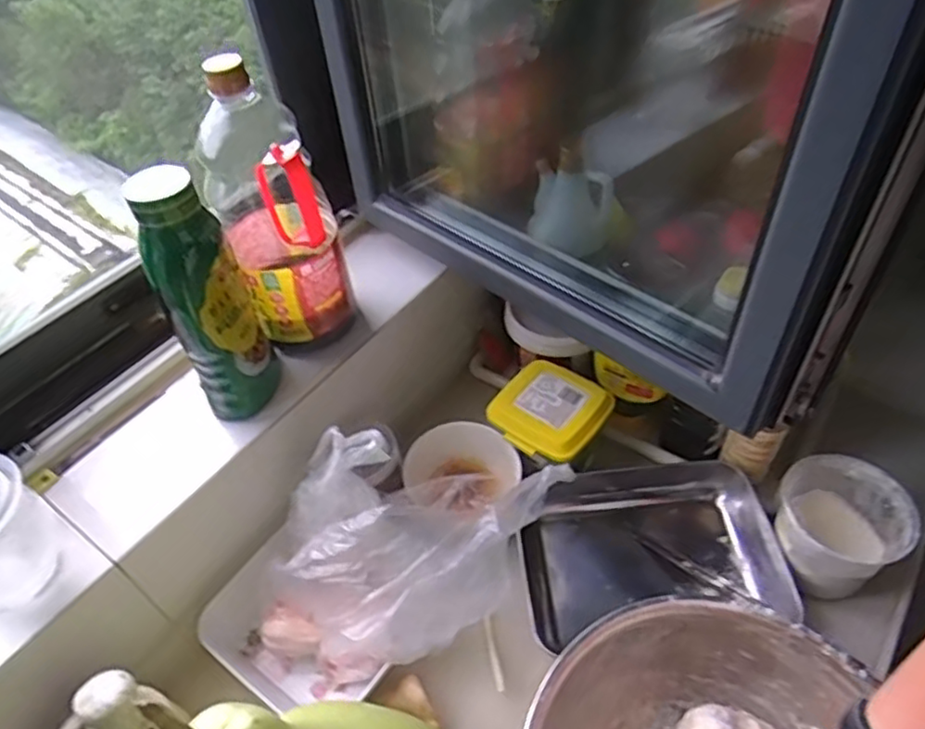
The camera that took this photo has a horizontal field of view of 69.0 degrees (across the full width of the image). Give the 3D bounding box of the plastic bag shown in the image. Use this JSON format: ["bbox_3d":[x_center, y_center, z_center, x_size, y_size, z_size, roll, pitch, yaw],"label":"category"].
[{"bbox_3d":[-0.056,0.138,0.634,0.194,0.129,0.218,33,57,30],"label":"plastic bag"}]

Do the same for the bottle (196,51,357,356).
[{"bbox_3d":[-0.185,-0.152,0.669,0.103,0.296,0.120,-18,48,-12],"label":"bottle"}]

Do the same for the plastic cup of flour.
[{"bbox_3d":[0.374,0.168,0.677,0.106,0.099,0.114,-2,47,3],"label":"plastic cup of flour"}]

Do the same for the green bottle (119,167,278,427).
[{"bbox_3d":[-0.233,-0.056,0.622,0.068,0.243,0.076,-18,48,-12],"label":"green bottle"}]

